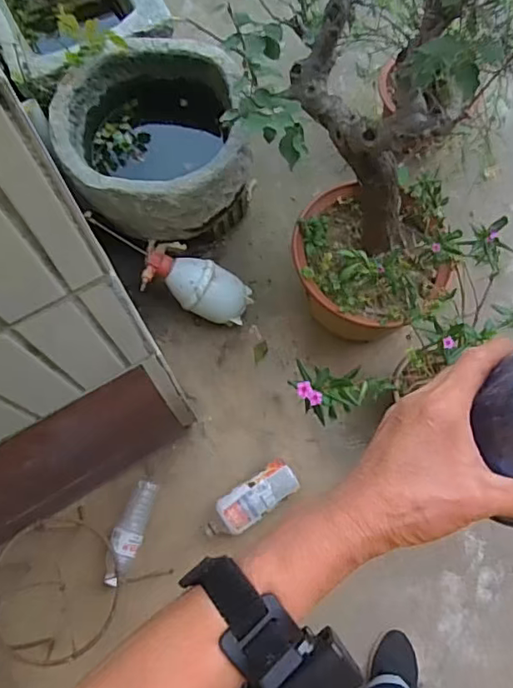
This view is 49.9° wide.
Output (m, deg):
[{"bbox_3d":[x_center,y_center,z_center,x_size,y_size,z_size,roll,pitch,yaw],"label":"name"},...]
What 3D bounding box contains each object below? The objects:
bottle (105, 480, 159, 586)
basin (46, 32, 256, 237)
[{"bbox_3d":[-0.269,0.396,1.204,0.058,0.061,0.196,13,72,4],"label":"bottle"},{"bbox_3d":[-0.228,-0.435,1.331,0.398,0.352,0.412,-2,71,-1],"label":"basin"}]

